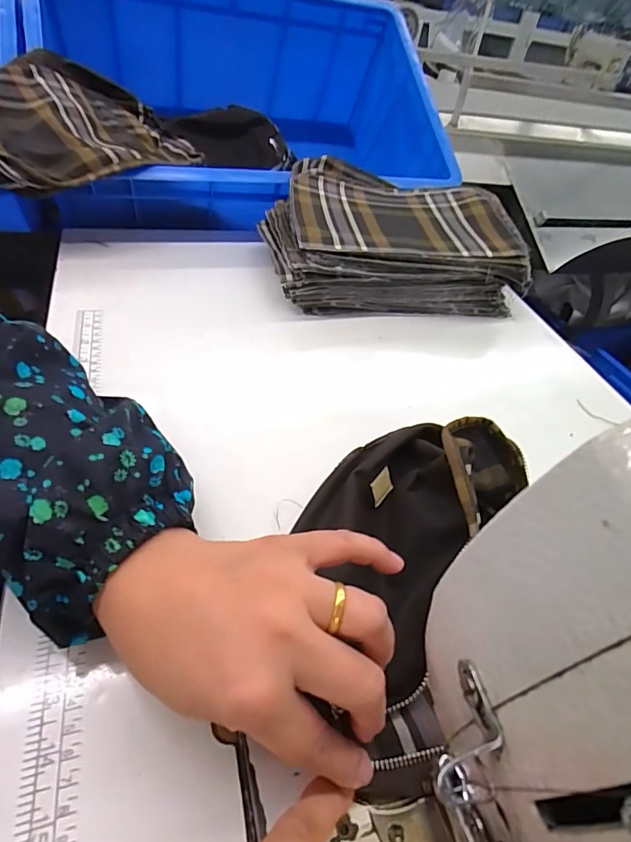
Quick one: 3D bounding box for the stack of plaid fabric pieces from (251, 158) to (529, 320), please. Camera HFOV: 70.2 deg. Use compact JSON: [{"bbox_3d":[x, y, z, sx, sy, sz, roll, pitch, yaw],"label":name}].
[{"bbox_3d":[0.087,-0.213,0.537,0.289,0.089,0.192,2,46,-9],"label":"stack of plaid fabric pieces"}]

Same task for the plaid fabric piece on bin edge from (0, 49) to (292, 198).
[{"bbox_3d":[-0.213,-0.361,0.560,0.179,0.104,0.418,36,51,22],"label":"plaid fabric piece on bin edge"}]

